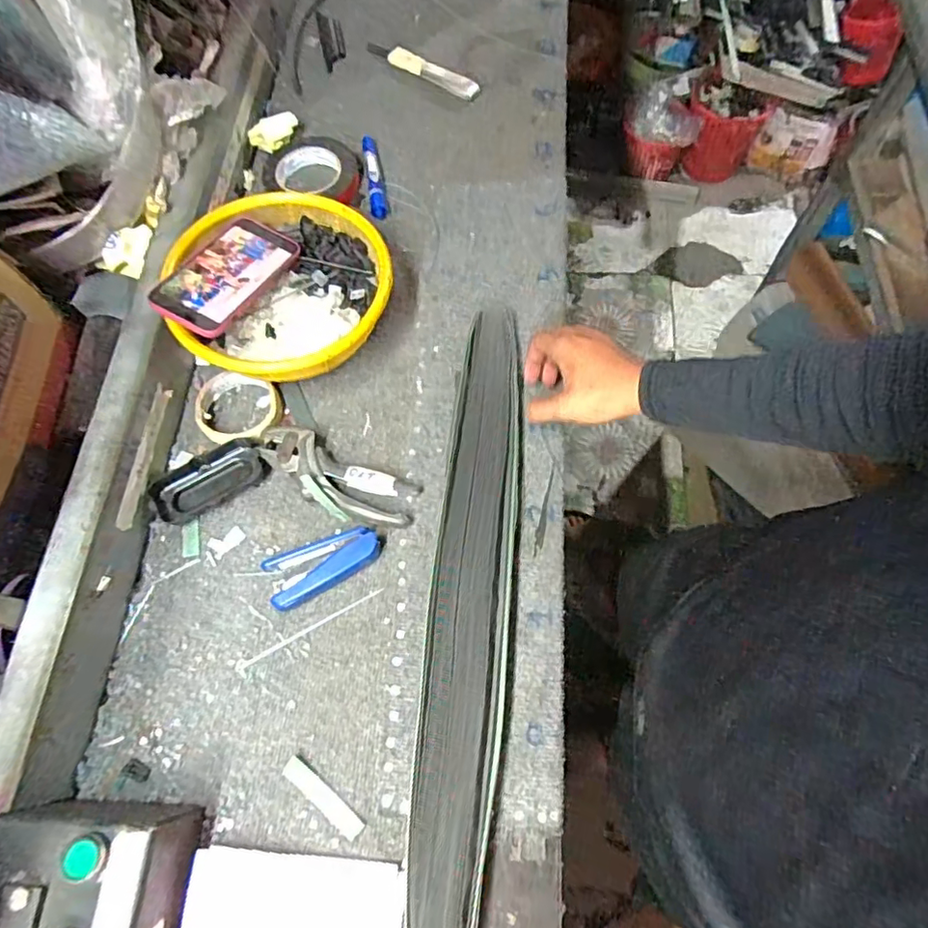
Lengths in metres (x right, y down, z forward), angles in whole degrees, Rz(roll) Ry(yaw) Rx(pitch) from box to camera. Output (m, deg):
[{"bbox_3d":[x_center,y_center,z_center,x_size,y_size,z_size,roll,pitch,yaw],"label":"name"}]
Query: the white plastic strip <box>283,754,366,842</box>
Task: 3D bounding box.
[{"bbox_3d":[-0.120,0.283,0.496,0.083,0.005,0.017,35,67,14],"label":"white plastic strip"}]

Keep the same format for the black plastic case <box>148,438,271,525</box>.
[{"bbox_3d":[-0.263,0.017,0.605,0.116,0.020,0.055,-33,72,-11],"label":"black plastic case"}]

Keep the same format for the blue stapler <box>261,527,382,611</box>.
[{"bbox_3d":[-0.136,0.093,0.566,0.110,0.020,0.053,-29,71,-9],"label":"blue stapler"}]

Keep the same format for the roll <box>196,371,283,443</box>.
[{"bbox_3d":[-0.241,-0.059,0.626,0.089,0.016,0.083,0,69,1],"label":"roll"}]

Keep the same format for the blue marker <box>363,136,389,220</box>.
[{"bbox_3d":[-0.114,-0.367,0.746,0.019,0.018,0.125,-8,69,-2],"label":"blue marker"}]

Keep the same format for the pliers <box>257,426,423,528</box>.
[{"bbox_3d":[-0.134,0.014,0.595,0.173,0.022,0.061,24,72,10],"label":"pliers"}]

